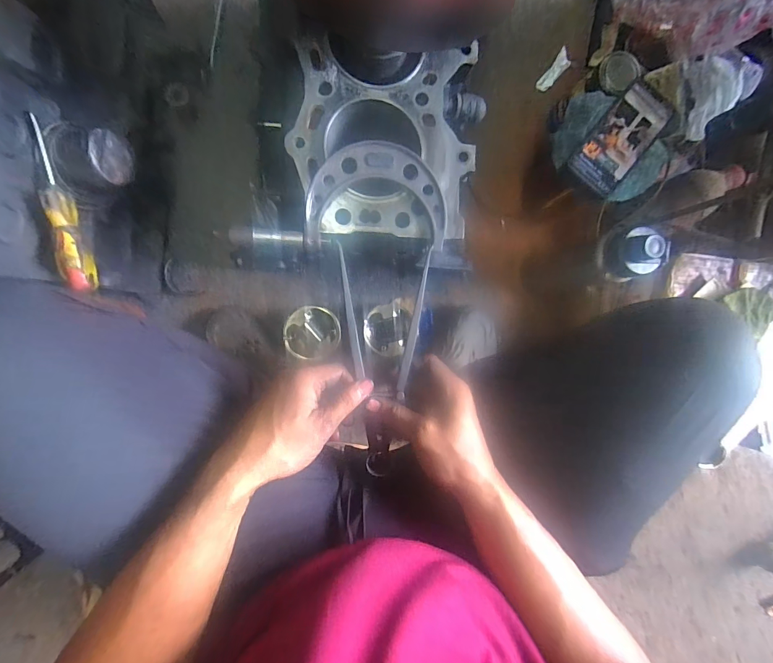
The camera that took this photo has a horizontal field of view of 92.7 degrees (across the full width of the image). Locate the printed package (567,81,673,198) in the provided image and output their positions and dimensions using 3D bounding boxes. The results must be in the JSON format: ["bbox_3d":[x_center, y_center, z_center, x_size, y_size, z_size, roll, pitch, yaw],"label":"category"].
[{"bbox_3d":[0.329,-0.271,0.514,0.072,0.017,0.161,39,86,-9],"label":"printed package"}]

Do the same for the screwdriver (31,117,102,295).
[{"bbox_3d":[-0.378,-0.142,0.428,0.031,0.039,0.190,-7,94,-9],"label":"screwdriver"}]

